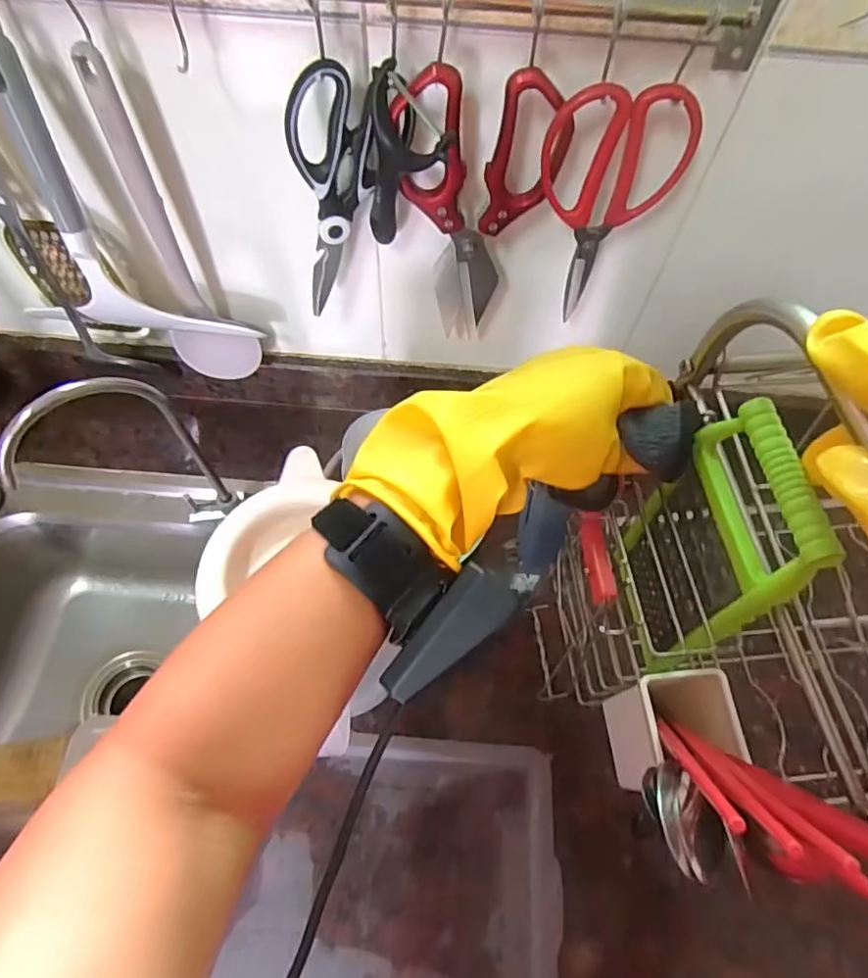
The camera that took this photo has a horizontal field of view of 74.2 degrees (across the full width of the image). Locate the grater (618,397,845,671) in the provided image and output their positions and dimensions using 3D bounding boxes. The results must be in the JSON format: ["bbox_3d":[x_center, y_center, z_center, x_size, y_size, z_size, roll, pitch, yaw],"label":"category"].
[{"bbox_3d":[0.151,0.034,0.324,0.031,0.160,0.096,-3,62,-4],"label":"grater"}]

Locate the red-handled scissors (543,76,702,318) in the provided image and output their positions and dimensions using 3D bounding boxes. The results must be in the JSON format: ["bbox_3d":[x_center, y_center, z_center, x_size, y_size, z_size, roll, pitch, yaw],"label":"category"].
[{"bbox_3d":[0.122,-0.206,0.428,0.099,0.171,0.016,2,62,-1],"label":"red-handled scissors"}]

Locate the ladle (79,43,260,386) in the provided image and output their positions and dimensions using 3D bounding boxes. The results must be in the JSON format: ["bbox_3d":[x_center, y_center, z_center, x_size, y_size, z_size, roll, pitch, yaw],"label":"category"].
[{"bbox_3d":[-0.224,-0.211,0.491,0.070,0.289,0.073,-26,66,-15],"label":"ladle"}]

